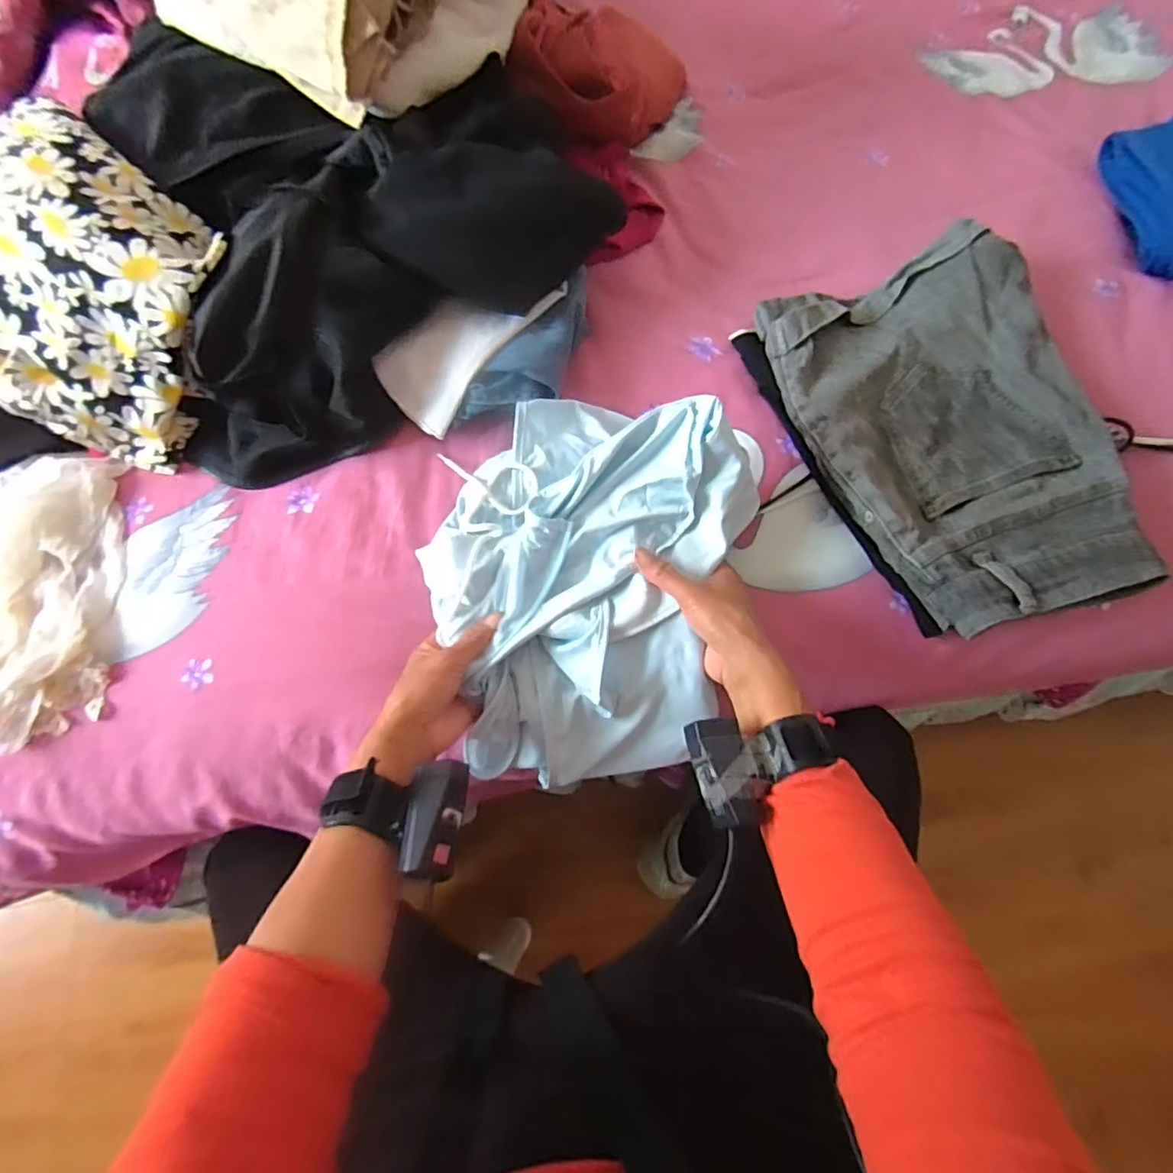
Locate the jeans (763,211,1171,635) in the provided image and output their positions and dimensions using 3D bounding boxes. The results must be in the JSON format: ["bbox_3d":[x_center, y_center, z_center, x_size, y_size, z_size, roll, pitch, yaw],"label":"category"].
[{"bbox_3d":[0.320,-0.144,0.511,0.239,0.042,0.349,-13,72,-3],"label":"jeans"}]

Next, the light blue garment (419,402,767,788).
[{"bbox_3d":[-0.008,-0.005,0.487,0.251,0.104,0.313,13,73,5],"label":"light blue garment"}]

